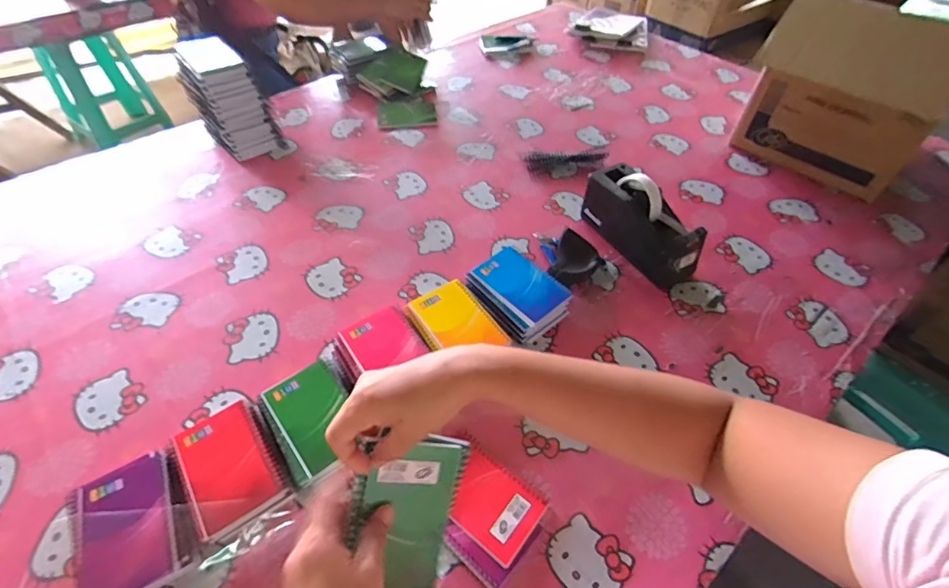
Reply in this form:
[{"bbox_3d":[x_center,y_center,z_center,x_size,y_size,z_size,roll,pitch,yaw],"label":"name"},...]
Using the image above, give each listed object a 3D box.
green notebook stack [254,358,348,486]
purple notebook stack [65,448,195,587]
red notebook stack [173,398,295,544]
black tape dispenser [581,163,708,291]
[{"bbox_3d":[-0.193,0.153,0.566,0.094,0.032,0.138,-27,56,-22],"label":"green notebook stack"},{"bbox_3d":[-0.351,0.242,0.483,0.095,0.037,0.143,-27,56,-22],"label":"purple notebook stack"},{"bbox_3d":[-0.269,0.195,0.529,0.093,0.033,0.136,-29,56,-23],"label":"red notebook stack"},{"bbox_3d":[0.265,-0.115,0.747,0.075,0.117,0.204,-23,54,-19],"label":"black tape dispenser"}]

